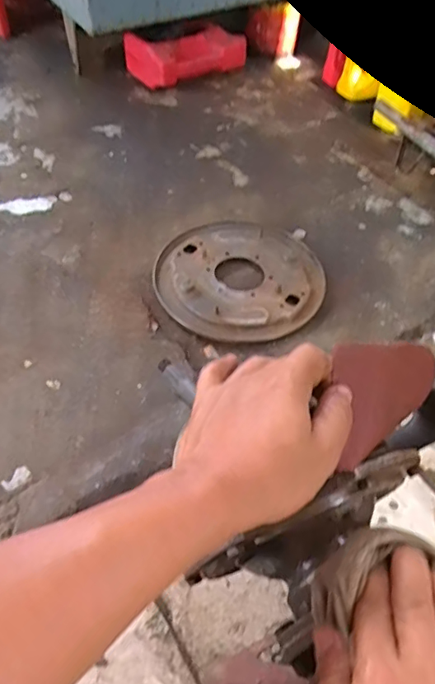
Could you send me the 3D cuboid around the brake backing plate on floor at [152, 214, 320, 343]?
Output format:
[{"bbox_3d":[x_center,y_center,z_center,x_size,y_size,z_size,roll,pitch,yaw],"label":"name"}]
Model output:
[{"bbox_3d":[0.043,-0.124,0.986,0.296,0.020,0.301,1,55,-2],"label":"brake backing plate on floor"}]

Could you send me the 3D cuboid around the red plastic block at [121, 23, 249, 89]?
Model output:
[{"bbox_3d":[-0.069,-0.658,1.235,0.266,0.110,0.099,-26,60,-20],"label":"red plastic block"}]

